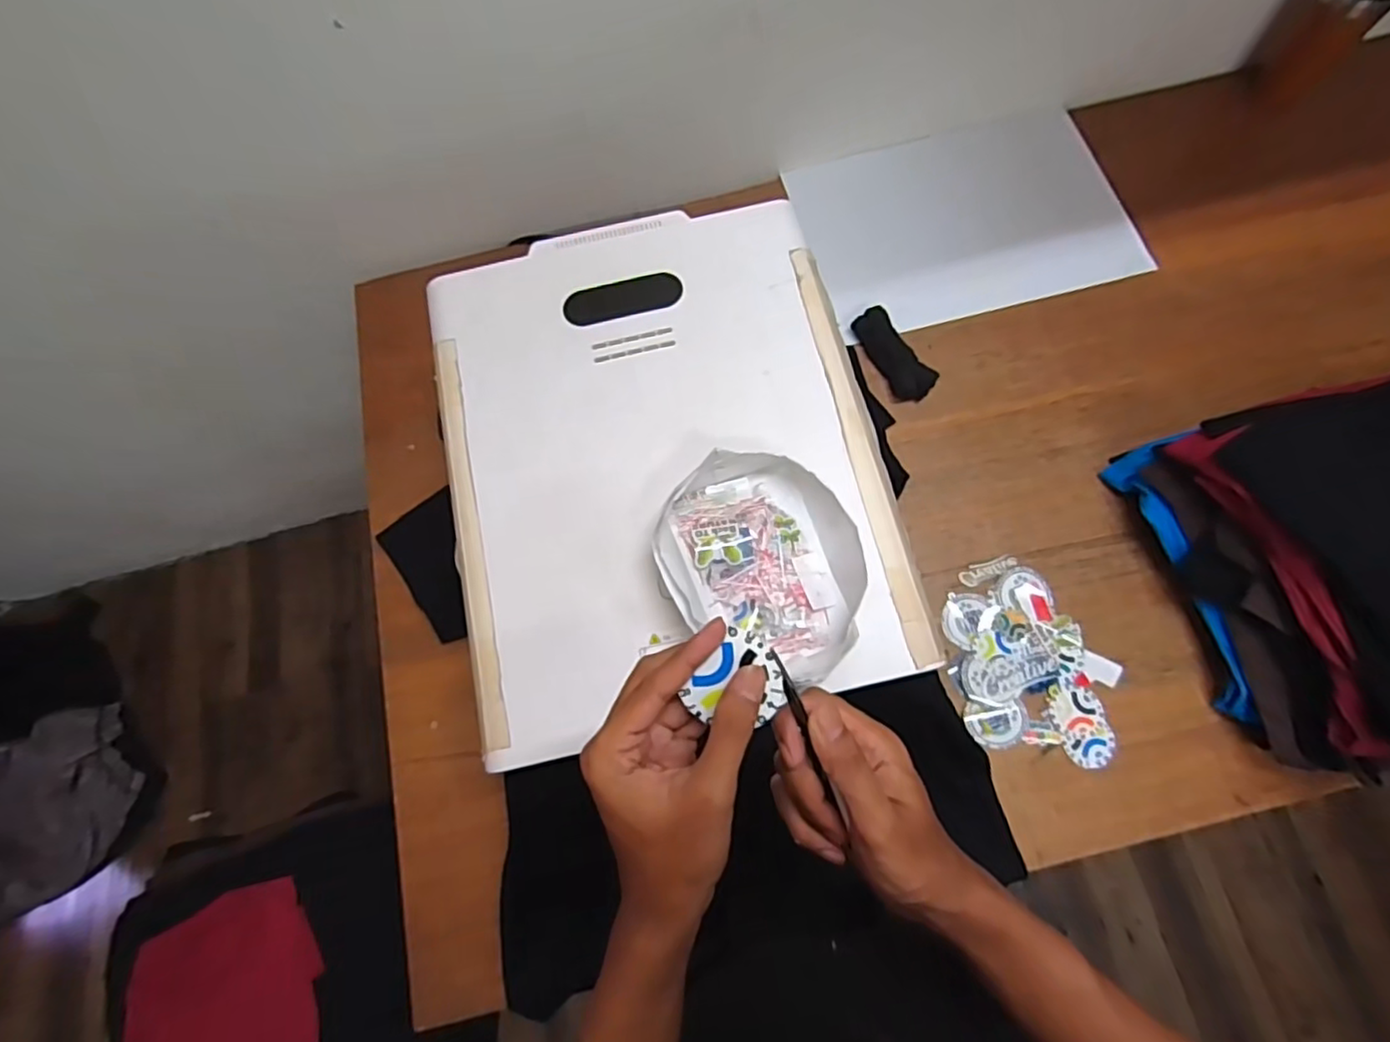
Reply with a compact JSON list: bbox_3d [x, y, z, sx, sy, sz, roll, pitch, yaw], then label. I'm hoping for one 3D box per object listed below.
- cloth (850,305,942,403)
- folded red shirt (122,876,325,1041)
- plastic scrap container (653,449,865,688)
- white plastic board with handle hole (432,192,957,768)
[{"bbox_3d":[0.245,-0.205,0.804,0.045,0.027,0.125,-29,74,-7],"label":"cloth"},{"bbox_3d":[-0.565,0.620,0.777,0.220,0.034,0.296,-19,73,-4],"label":"folded red shirt"},{"bbox_3d":[0.057,0.039,0.552,0.164,0.054,0.190,-9,73,-1],"label":"plastic scrap container"},{"bbox_3d":[-0.035,-0.071,0.615,0.399,0.024,0.495,-13,73,-2],"label":"white plastic board with handle hole"}]

